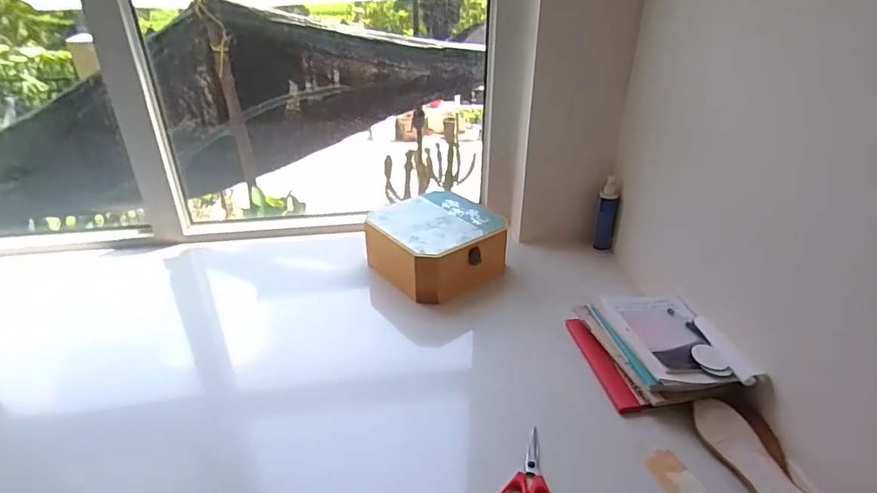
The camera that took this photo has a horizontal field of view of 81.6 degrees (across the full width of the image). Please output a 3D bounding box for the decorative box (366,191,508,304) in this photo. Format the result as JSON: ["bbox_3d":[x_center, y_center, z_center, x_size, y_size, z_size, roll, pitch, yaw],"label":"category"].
[{"bbox_3d":[-0.004,-0.007,1.070,0.241,0.111,0.240,-21,36,-35],"label":"decorative box"}]

